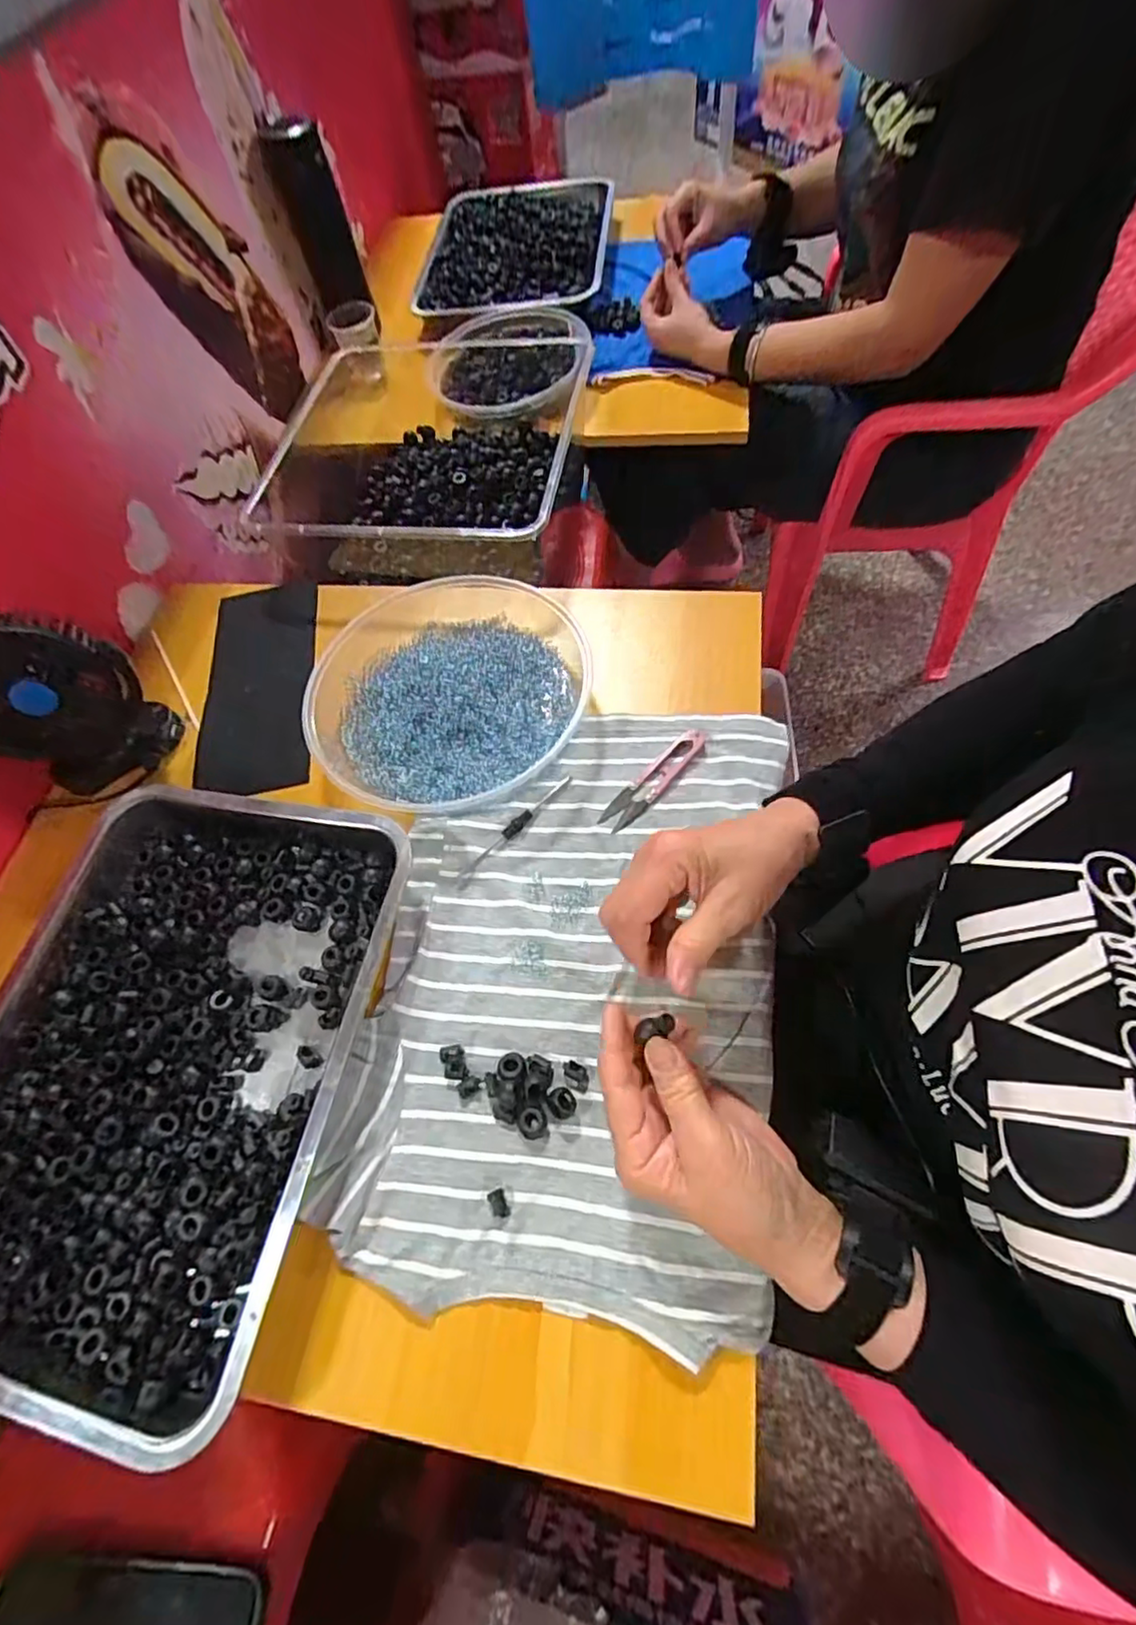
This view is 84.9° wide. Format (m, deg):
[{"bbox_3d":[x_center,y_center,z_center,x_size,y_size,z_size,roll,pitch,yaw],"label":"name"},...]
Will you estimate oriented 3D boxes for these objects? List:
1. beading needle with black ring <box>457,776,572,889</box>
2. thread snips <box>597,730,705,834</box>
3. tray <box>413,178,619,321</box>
[{"bbox_3d":[-0.041,0.012,0.463,0.010,0.004,0.115,38,73,23],"label":"beading needle with black ring"},{"bbox_3d":[0.065,-0.025,0.466,0.101,0.008,0.025,-40,65,-13],"label":"thread snips"},{"bbox_3d":[-0.071,-0.839,0.899,0.260,0.037,0.320,2,63,9],"label":"tray"}]

